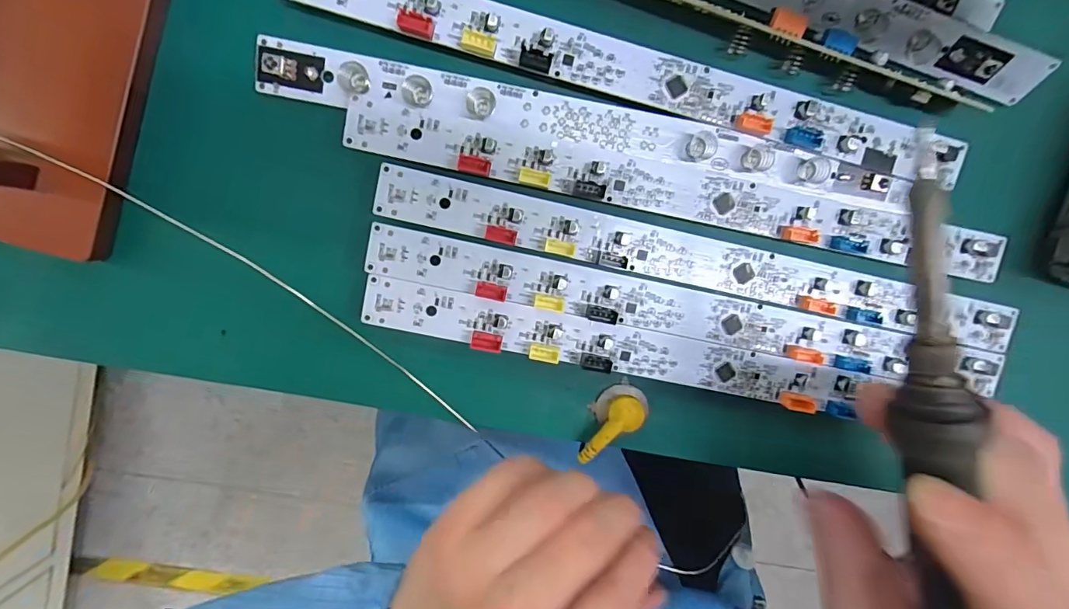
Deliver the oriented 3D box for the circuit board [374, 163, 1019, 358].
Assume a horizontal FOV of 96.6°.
[{"bbox_3d":[0.075,-0.016,0.207,0.282,0.006,0.025,12,95,-6],"label":"circuit board"}]

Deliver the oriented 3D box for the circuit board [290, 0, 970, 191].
[{"bbox_3d":[0.046,-0.097,0.195,0.283,0.006,0.027,13,95,-6],"label":"circuit board"}]

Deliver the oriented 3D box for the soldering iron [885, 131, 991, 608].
[{"bbox_3d":[0.114,0.053,0.134,0.014,0.013,0.191,-13,100,-1],"label":"soldering iron"}]

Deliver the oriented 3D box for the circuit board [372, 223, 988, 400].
[{"bbox_3d":[0.072,0.006,0.208,0.284,0.006,0.023,12,95,-6],"label":"circuit board"}]

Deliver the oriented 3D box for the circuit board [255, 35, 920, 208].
[{"bbox_3d":[0.029,-0.075,0.199,0.275,0.008,0.021,8,95,-5],"label":"circuit board"}]

